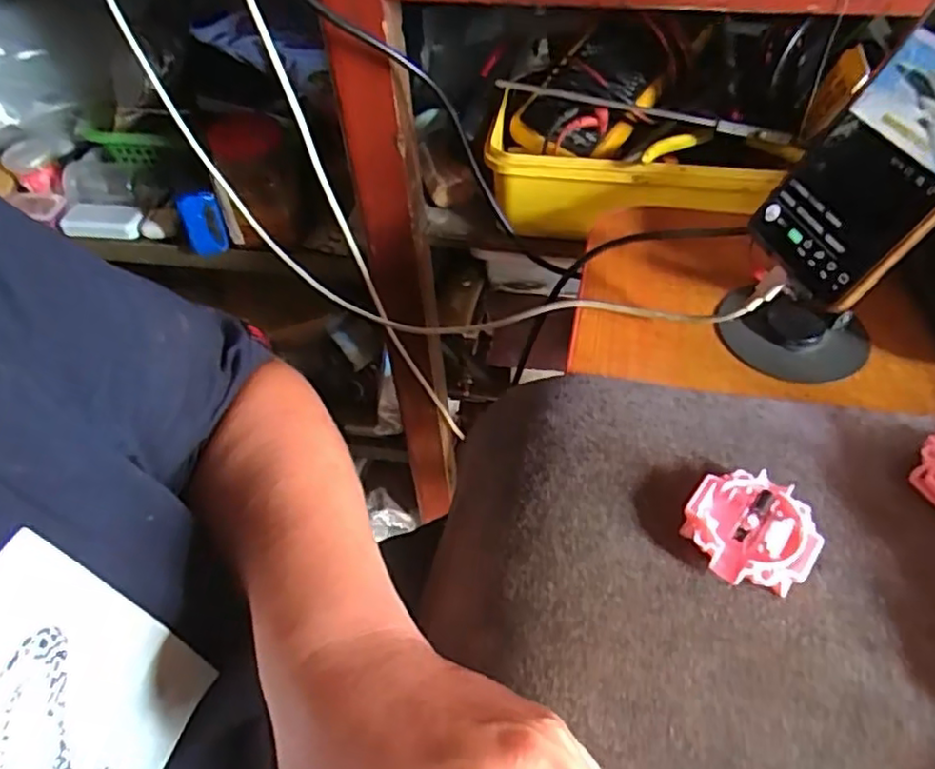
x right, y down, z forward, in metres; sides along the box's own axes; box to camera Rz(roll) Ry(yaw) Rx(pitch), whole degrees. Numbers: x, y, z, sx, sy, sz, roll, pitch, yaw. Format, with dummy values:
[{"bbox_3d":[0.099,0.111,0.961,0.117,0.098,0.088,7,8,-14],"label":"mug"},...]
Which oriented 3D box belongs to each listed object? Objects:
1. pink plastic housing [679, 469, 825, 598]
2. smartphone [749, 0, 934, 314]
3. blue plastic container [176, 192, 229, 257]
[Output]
[{"bbox_3d":[0.123,0.064,0.287,0.052,0.015,0.051,30,56,26],"label":"pink plastic housing"},{"bbox_3d":[0.200,-0.115,0.290,0.012,0.164,0.077,9,42,-29],"label":"smartphone"},{"bbox_3d":[-0.279,-0.169,0.697,0.039,0.069,0.017,-24,52,-17],"label":"blue plastic container"}]

